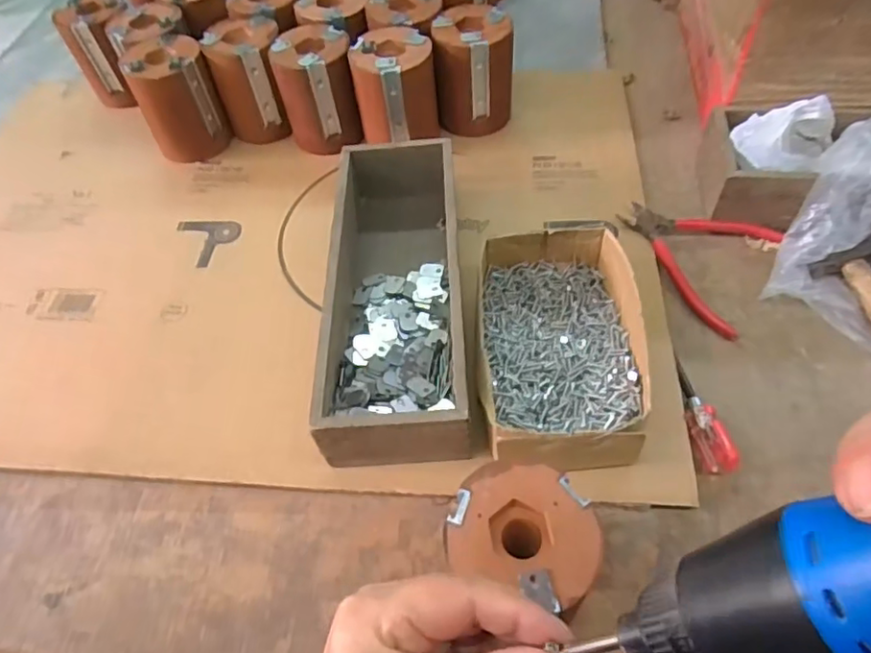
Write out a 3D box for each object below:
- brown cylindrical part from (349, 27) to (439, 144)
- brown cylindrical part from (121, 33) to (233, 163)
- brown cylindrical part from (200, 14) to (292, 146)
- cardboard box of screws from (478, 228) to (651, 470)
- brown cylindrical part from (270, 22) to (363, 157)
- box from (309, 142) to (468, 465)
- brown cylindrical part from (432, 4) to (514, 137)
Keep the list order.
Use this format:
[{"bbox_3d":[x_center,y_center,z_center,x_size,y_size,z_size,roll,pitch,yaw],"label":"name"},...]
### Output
[{"bbox_3d":[-0.038,-0.234,0.583,0.076,0.085,0.070,-3,55,4],"label":"brown cylindrical part"},{"bbox_3d":[-0.268,-0.234,0.615,0.074,0.099,0.071,-3,55,4],"label":"brown cylindrical part"},{"bbox_3d":[-0.192,-0.259,0.626,0.075,0.100,0.084,-15,55,-5],"label":"brown cylindrical part"},{"bbox_3d":[0.090,0.013,0.435,0.117,0.057,0.196,0,55,5],"label":"cardboard box of screws"},{"bbox_3d":[-0.120,-0.243,0.605,0.074,0.099,0.076,-11,55,-2],"label":"brown cylindrical part"},{"bbox_3d":[-0.029,-0.038,0.475,0.100,0.067,0.300,-4,55,3],"label":"box"},{"bbox_3d":[0.039,-0.259,0.600,0.077,0.100,0.078,-1,55,4],"label":"brown cylindrical part"}]

